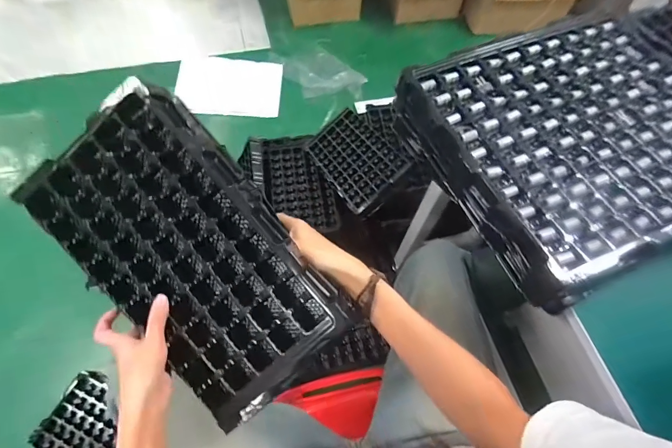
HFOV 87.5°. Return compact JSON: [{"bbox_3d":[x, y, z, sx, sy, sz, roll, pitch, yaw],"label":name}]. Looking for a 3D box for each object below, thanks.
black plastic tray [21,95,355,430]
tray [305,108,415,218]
[{"bbox_3d":[-0.163,0.041,0.412,0.213,0.050,0.363,-41,92,4],"label":"black plastic tray"},{"bbox_3d":[0.055,-0.204,1.080,0.213,0.024,0.359,-44,54,6],"label":"tray"}]

